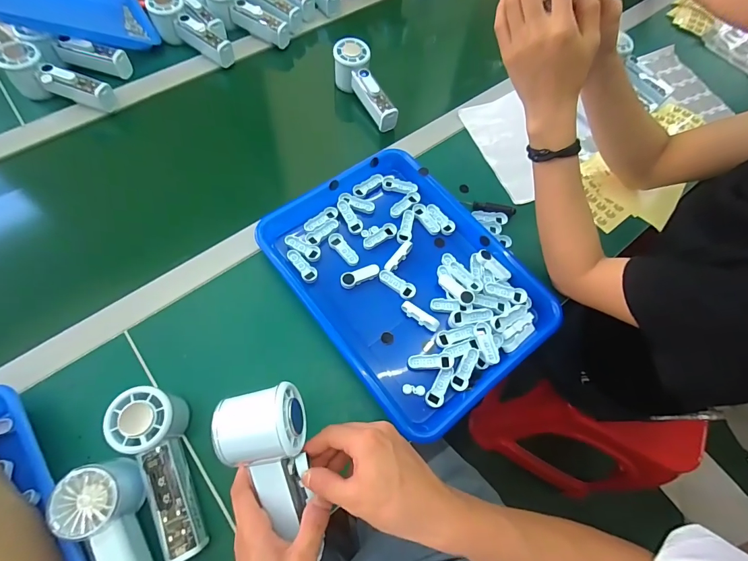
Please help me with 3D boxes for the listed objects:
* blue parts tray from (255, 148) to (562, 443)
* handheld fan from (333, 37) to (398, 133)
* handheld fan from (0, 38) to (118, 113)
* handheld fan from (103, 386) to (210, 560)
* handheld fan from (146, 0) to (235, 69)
[{"bbox_3d":[0.046,-0.007,0.488,0.263,0.041,0.335,-34,71,-17],"label":"blue parts tray"},{"bbox_3d":[-0.012,-0.305,0.606,0.054,0.059,0.159,-28,83,-15],"label":"handheld fan"},{"bbox_3d":[-0.467,-0.294,0.568,0.157,0.071,0.053,19,65,-8],"label":"handheld fan"},{"bbox_3d":[-0.201,0.180,0.370,0.055,0.060,0.155,-22,83,-12],"label":"handheld fan"},{"bbox_3d":[-0.298,-0.409,0.626,0.148,0.055,0.050,34,67,-6],"label":"handheld fan"}]

